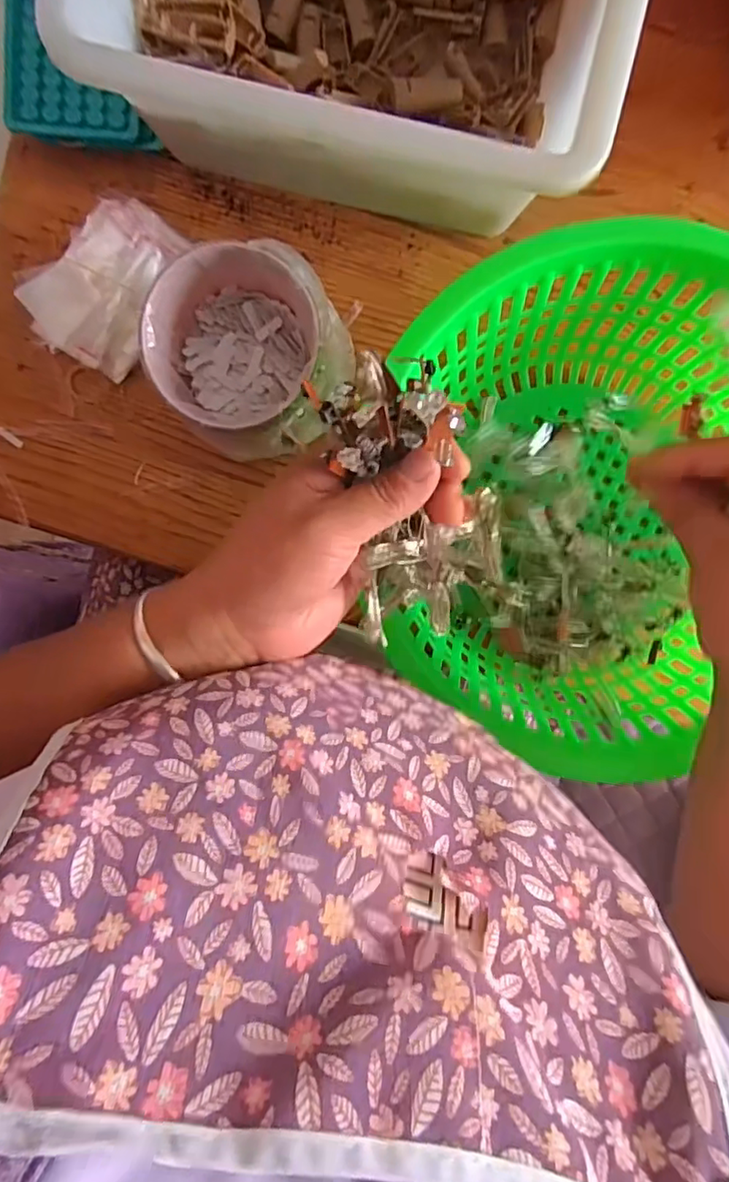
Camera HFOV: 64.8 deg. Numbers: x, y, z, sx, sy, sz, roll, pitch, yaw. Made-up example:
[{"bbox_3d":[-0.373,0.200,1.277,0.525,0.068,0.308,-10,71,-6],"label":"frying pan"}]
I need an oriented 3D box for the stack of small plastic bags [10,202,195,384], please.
[{"bbox_3d":[-0.193,-0.229,0.424,0.077,0.038,0.116,31,94,-3],"label":"stack of small plastic bags"}]

